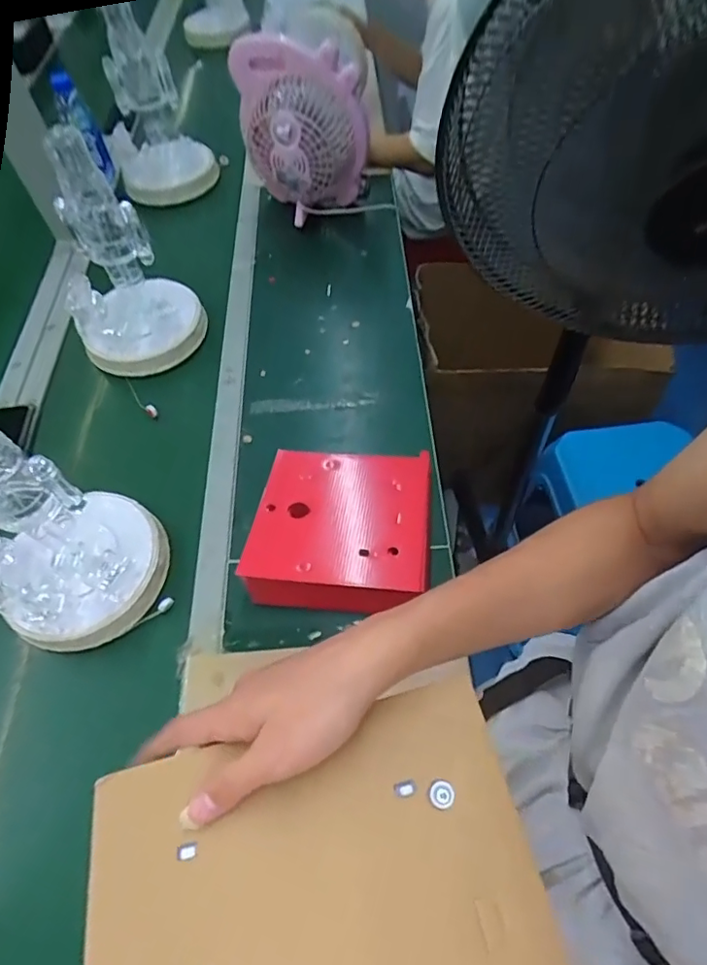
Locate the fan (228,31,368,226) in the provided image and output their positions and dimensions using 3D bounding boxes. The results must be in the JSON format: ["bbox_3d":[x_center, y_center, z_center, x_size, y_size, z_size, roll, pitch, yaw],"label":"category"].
[{"bbox_3d":[-0.097,-0.671,1.075,0.238,0.276,0.177,-3,56,2],"label":"fan"}]

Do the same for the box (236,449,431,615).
[{"bbox_3d":[-0.015,0.053,0.744,0.230,0.073,0.239,4,56,7],"label":"box"}]

